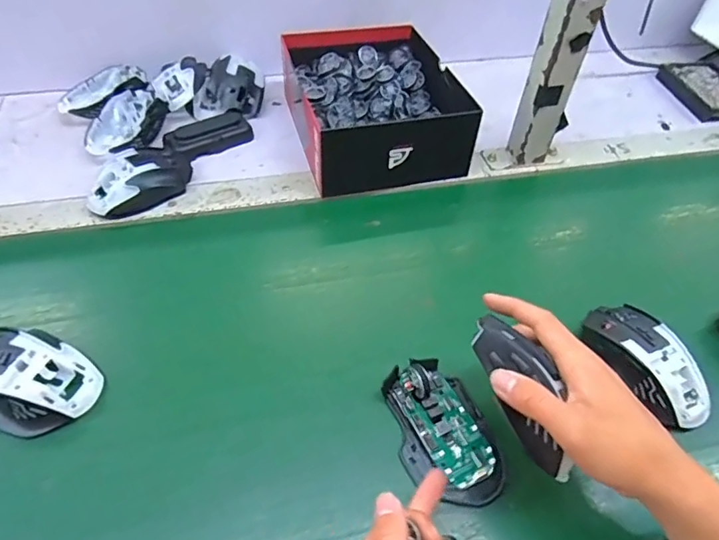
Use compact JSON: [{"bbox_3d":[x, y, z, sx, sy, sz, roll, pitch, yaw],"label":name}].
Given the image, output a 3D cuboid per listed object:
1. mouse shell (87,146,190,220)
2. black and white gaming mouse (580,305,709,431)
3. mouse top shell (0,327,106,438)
[{"bbox_3d":[-0.247,-0.104,0.561,0.110,0.033,0.069,-20,53,-19],"label":"mouse shell"},{"bbox_3d":[0.249,0.077,0.430,0.060,0.033,0.119,-20,53,-19],"label":"black and white gaming mouse"},{"bbox_3d":[-0.265,0.082,0.395,0.109,0.035,0.072,26,53,18],"label":"mouse top shell"}]

